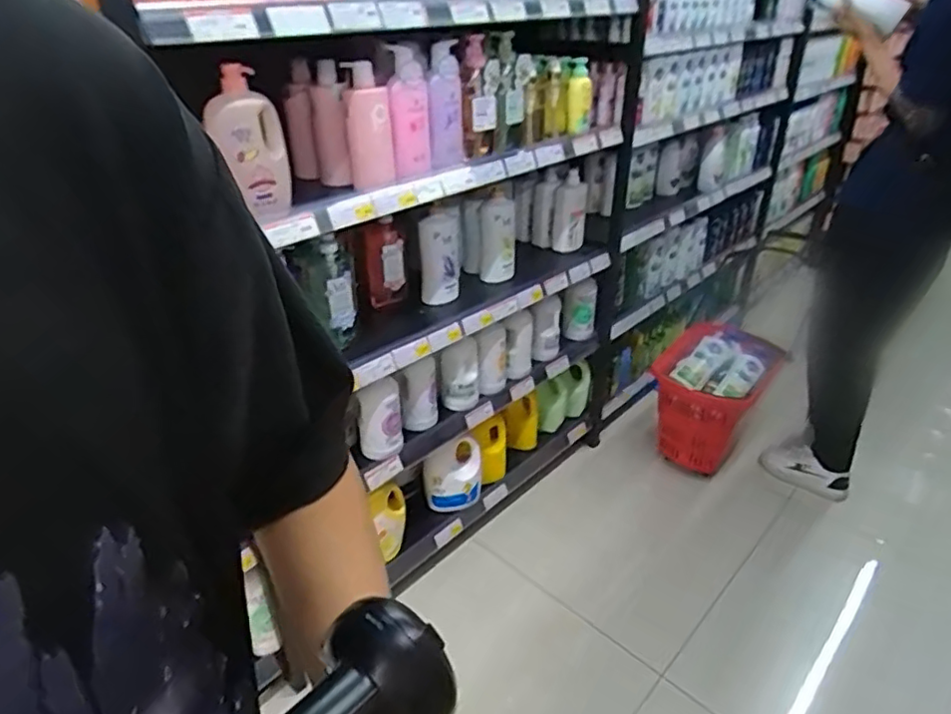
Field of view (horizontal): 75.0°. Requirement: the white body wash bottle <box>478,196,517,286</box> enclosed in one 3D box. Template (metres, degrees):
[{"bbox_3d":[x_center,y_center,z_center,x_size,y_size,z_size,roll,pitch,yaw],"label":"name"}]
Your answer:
[{"bbox_3d":[0.054,-0.281,1.520,0.089,0.215,0.061,2,31,5],"label":"white body wash bottle"}]

